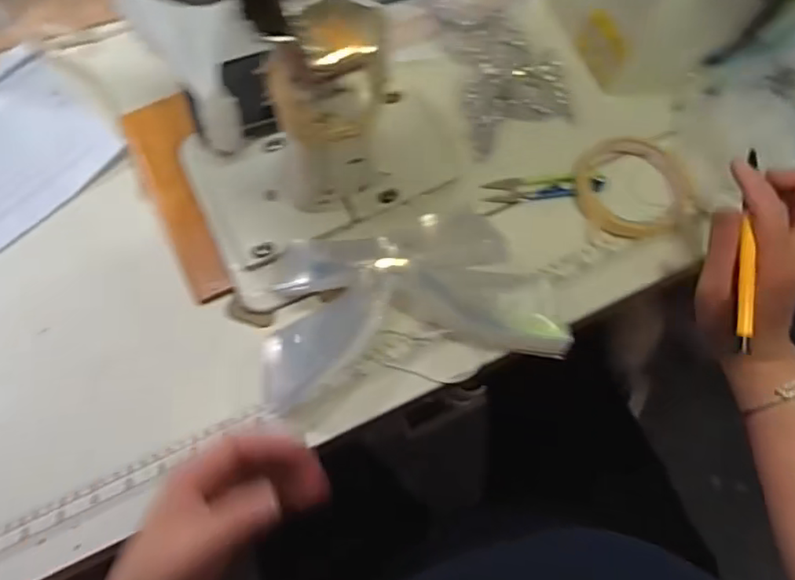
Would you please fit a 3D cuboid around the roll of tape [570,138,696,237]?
[{"bbox_3d":[0.199,-0.090,0.517,0.093,0.011,0.095,-1,66,3],"label":"roll of tape"}]

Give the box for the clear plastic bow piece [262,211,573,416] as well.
[{"bbox_3d":[0.004,0.004,0.476,0.222,0.032,0.132,-11,66,-2],"label":"clear plastic bow piece"}]

